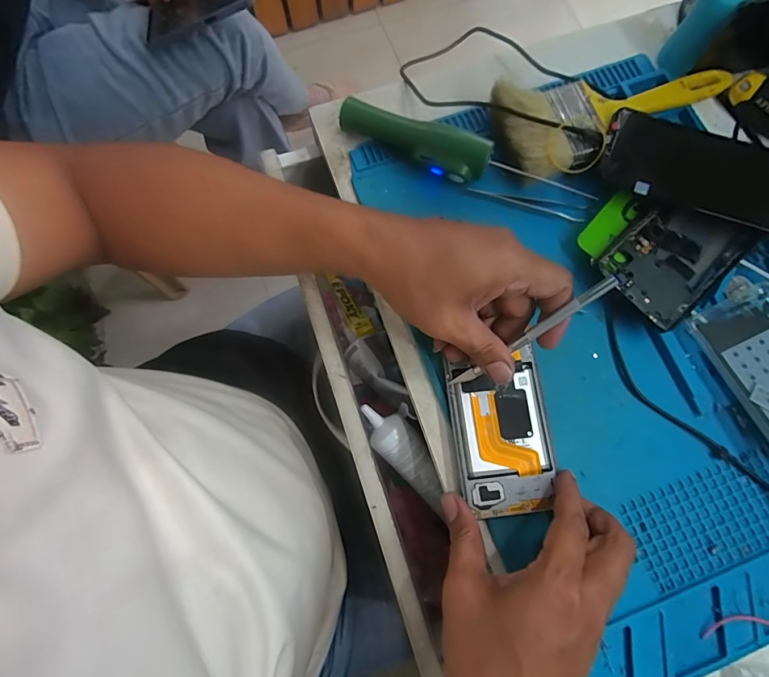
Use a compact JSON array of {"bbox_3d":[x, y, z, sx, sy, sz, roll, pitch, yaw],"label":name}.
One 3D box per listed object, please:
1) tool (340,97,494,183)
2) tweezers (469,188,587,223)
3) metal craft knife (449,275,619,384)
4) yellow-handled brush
[{"bbox_3d":[0.024,-0.172,0.358,0.135,0.028,0.030,21,78,5],"label":"tool"},{"bbox_3d":[0.124,-0.117,0.362,0.100,0.004,0.016,11,77,2],"label":"tweezers"},{"bbox_3d":[0.099,0.000,0.290,0.133,0.006,0.008,-39,77,31],"label":"metal craft knife"},{"bbox_3d":[0.204,-0.202,0.363,0.222,0.020,0.083,-16,77,-4],"label":"yellow-handled brush"}]

